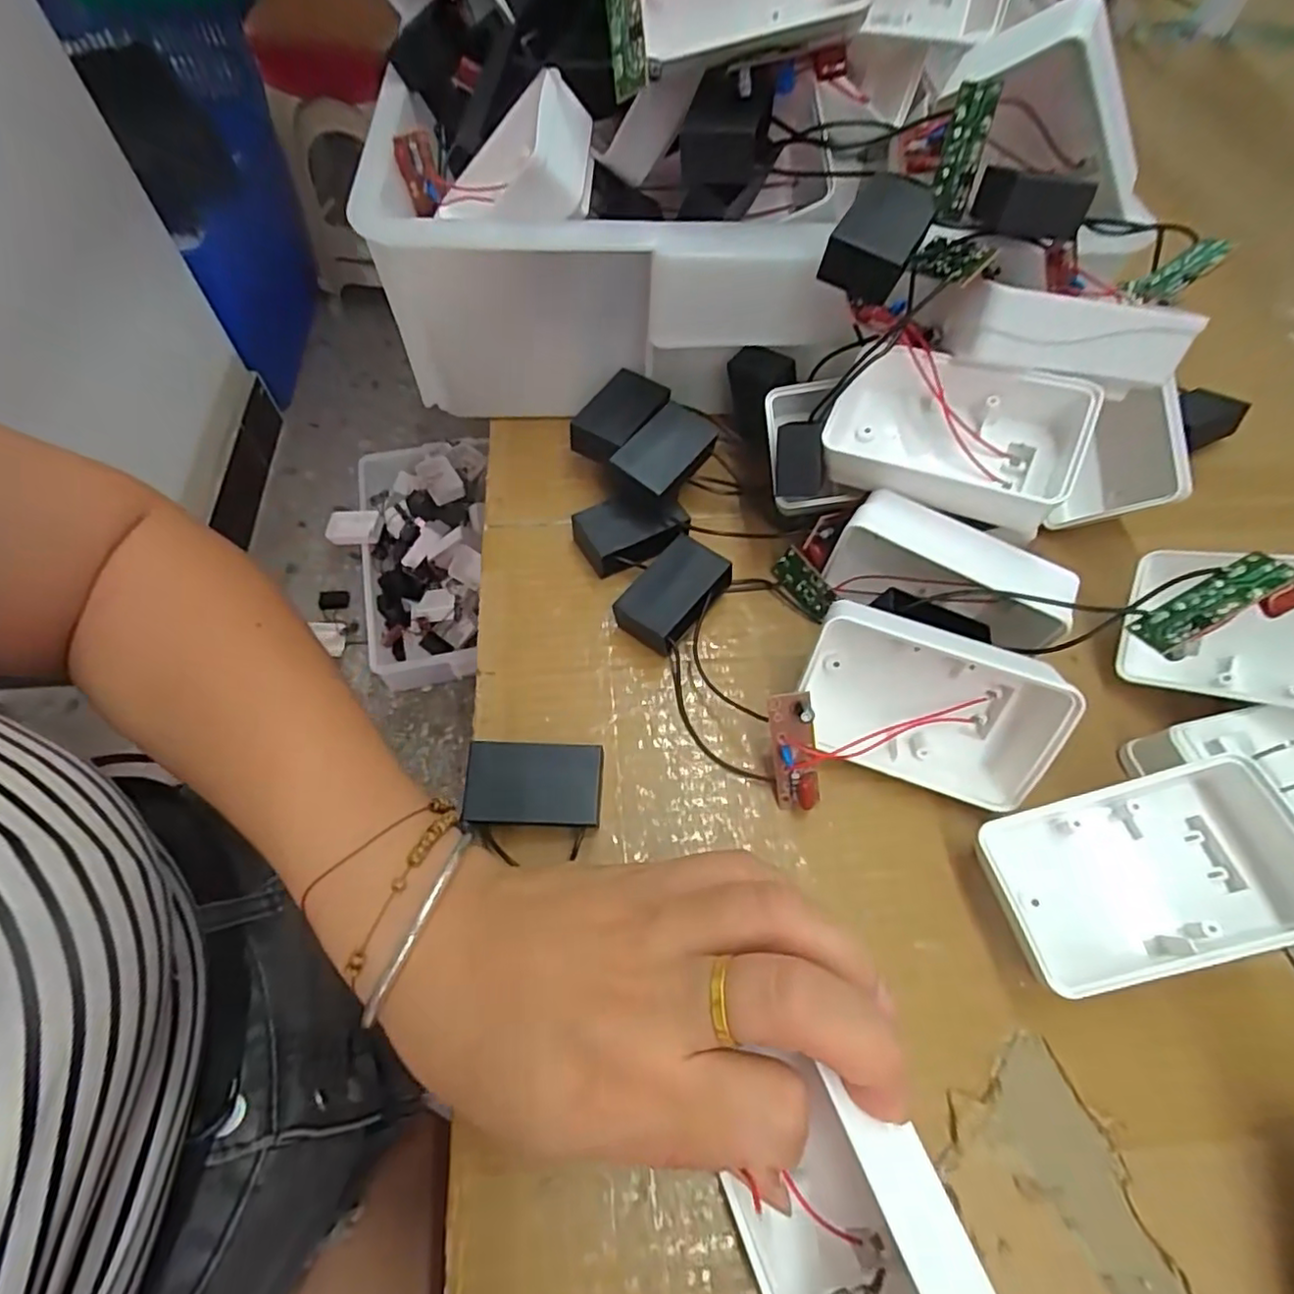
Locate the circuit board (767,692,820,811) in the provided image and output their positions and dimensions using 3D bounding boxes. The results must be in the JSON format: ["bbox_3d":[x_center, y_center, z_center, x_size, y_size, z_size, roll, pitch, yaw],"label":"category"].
[{"bbox_3d":[0.055,0.039,0.230,0.015,0.014,0.044,-7,98,-6],"label":"circuit board"}]

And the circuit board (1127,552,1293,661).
[{"bbox_3d":[0.183,-0.012,0.202,0.043,0.006,0.021,-35,61,20],"label":"circuit board"}]

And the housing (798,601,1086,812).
[{"bbox_3d":[0.103,0.021,0.237,0.087,0.056,0.030,16,22,5],"label":"housing"}]

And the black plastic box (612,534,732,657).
[{"bbox_3d":[0.011,-0.020,0.272,0.031,0.023,0.049,34,64,16],"label":"black plastic box"}]

